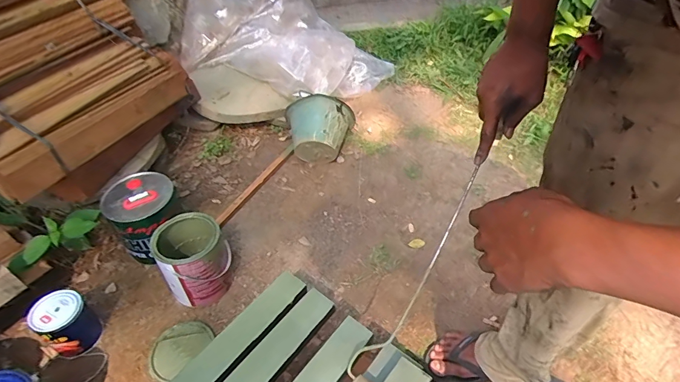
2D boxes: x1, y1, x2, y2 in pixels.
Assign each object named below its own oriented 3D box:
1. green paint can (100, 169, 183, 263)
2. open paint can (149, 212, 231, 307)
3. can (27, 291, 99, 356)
[{"bbox_3d":[-0.554,0.078,1.148,0.182,0.190,0.212,-25,47,-23],"label":"green paint can"},{"bbox_3d":[-0.382,0.179,1.044,0.163,0.195,0.166,-2,42,1],"label":"open paint can"},{"bbox_3d":[-0.649,0.316,0.942,0.098,0.131,0.107,-2,42,1],"label":"can"}]

